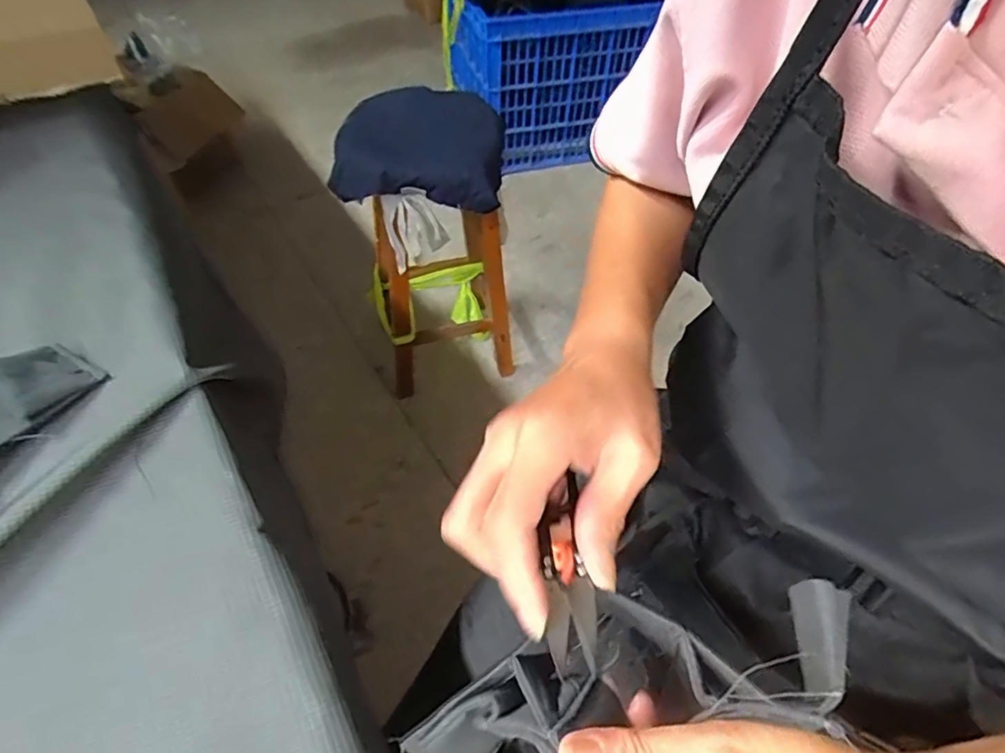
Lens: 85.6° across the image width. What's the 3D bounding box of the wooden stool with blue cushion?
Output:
[{"bbox_3d":[-0.137,-0.254,1.120,0.282,0.551,0.290,-6,52,-5],"label":"wooden stool with blue cushion"}]

